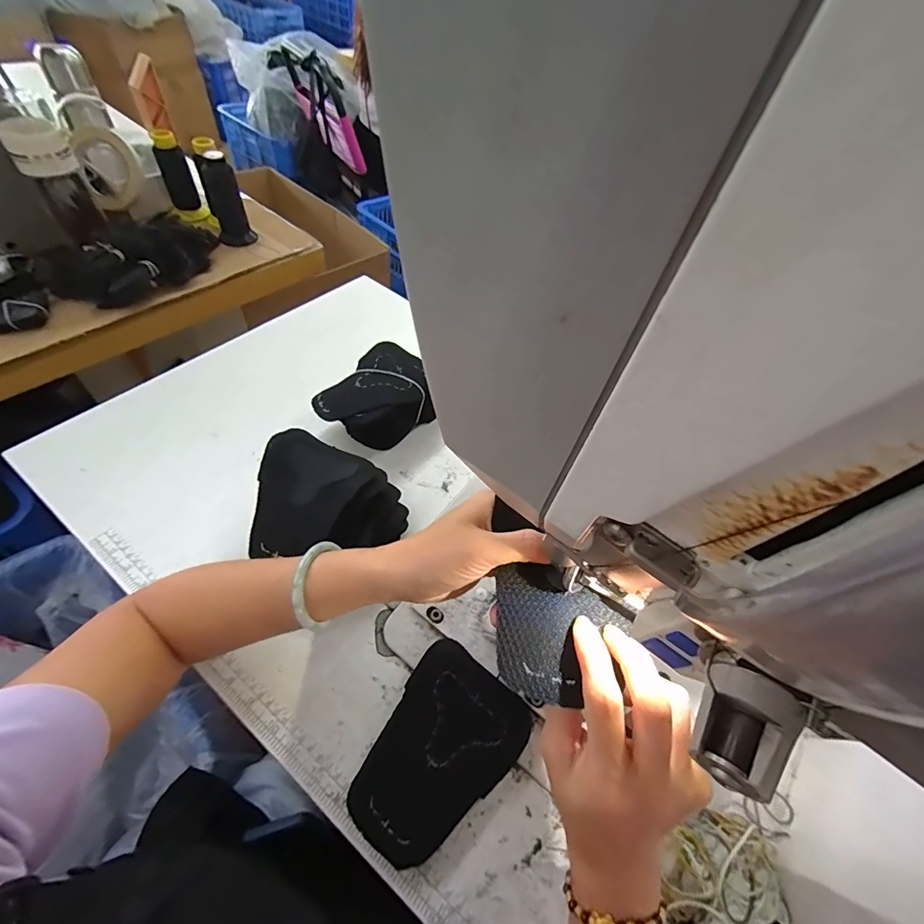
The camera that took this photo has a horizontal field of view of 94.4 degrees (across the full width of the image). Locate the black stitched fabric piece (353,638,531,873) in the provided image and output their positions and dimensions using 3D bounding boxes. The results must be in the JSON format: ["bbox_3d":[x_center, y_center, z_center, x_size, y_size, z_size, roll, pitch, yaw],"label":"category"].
[{"bbox_3d":[-0.019,0.233,0.345,0.104,0.024,0.140,35,56,17],"label":"black stitched fabric piece"}]

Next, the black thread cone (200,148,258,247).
[{"bbox_3d":[-0.381,-0.425,0.697,0.053,0.130,0.056,-24,60,-24],"label":"black thread cone"}]

